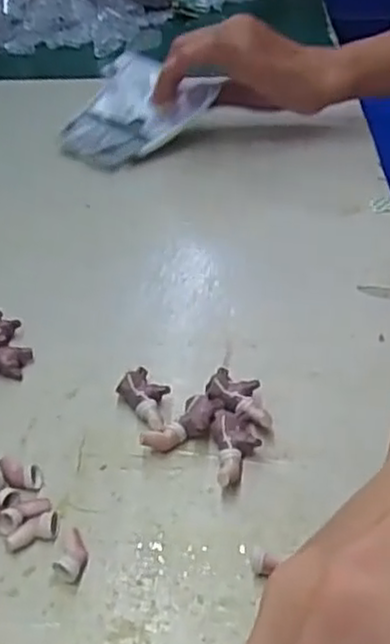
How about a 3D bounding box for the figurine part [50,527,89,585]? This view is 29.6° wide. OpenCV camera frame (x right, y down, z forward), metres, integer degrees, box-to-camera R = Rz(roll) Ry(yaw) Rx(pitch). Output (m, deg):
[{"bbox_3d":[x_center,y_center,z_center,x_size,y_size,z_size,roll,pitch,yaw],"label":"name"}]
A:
[{"bbox_3d":[-0.045,0.084,0.265,0.012,0.008,0.018,-12,38,-15],"label":"figurine part"}]

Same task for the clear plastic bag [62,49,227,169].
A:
[{"bbox_3d":[-0.046,-0.163,0.568,0.107,0.040,0.114,15,39,20],"label":"clear plastic bag"}]

